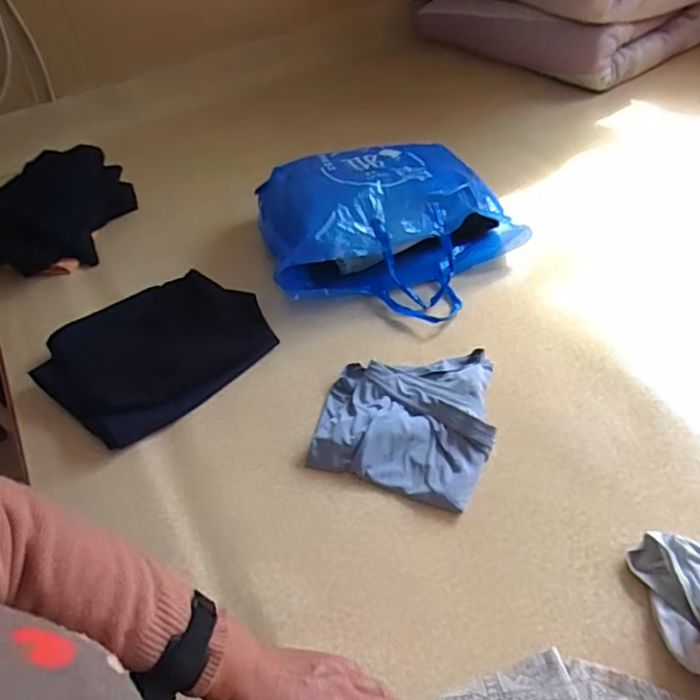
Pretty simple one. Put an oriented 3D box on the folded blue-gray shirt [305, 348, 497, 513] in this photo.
[{"bbox_3d":[0.071,0.083,0.749,0.224,0.036,0.242,5,47,12],"label":"folded blue-gray shirt"}]

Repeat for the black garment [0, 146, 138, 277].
[{"bbox_3d":[-0.590,-0.281,1.114,0.239,0.096,0.290,2,48,11],"label":"black garment"}]

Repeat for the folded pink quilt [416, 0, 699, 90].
[{"bbox_3d":[0.577,-0.940,1.480,0.543,0.239,0.597,-30,50,-18],"label":"folded pink quilt"}]

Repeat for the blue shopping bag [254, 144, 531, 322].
[{"bbox_3d":[0.071,-0.217,0.962,0.422,0.139,0.367,-15,46,-7],"label":"blue shopping bag"}]

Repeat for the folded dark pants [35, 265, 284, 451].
[{"bbox_3d":[-0.299,-0.006,0.867,0.266,0.050,0.310,30,57,31],"label":"folded dark pants"}]

